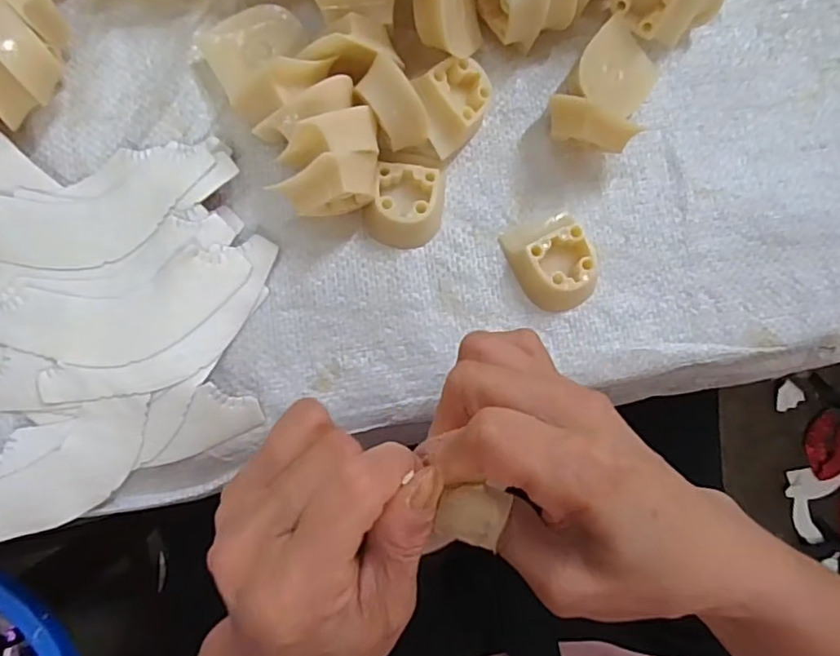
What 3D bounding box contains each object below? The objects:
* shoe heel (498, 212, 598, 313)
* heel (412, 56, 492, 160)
[{"bbox_3d":[0.064,-0.031,0.278,0.035,0.018,0.045,-22,84,-6],"label":"shoe heel"},{"bbox_3d":[0.013,-0.107,0.277,0.033,0.022,0.040,40,67,-15],"label":"heel"}]

